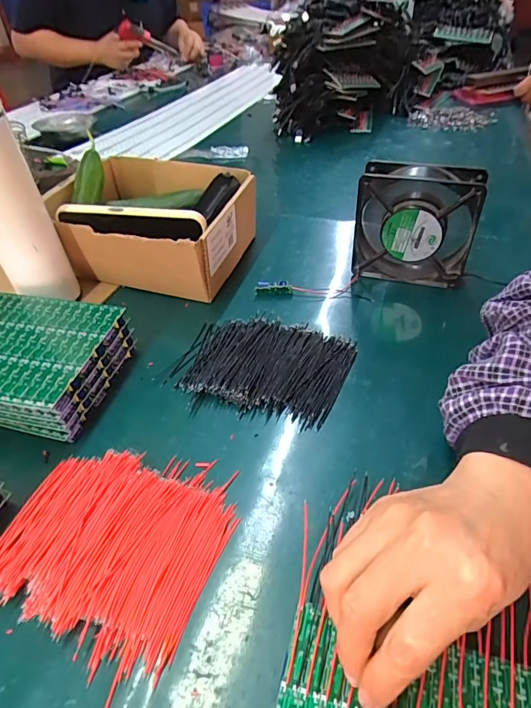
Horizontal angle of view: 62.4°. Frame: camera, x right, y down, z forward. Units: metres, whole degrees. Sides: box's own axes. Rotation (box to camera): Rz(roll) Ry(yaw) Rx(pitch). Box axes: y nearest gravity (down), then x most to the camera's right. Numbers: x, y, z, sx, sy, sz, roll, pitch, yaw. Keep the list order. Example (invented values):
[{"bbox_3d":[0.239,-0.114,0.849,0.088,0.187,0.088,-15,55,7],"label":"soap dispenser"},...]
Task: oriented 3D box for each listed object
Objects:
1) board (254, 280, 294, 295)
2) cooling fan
[{"bbox_3d":[0.010,-0.075,0.501,0.042,0.012,0.017,5,45,10],"label":"board"},{"bbox_3d":[0.159,-0.135,0.474,0.118,0.122,0.034,14,47,17],"label":"cooling fan"}]

